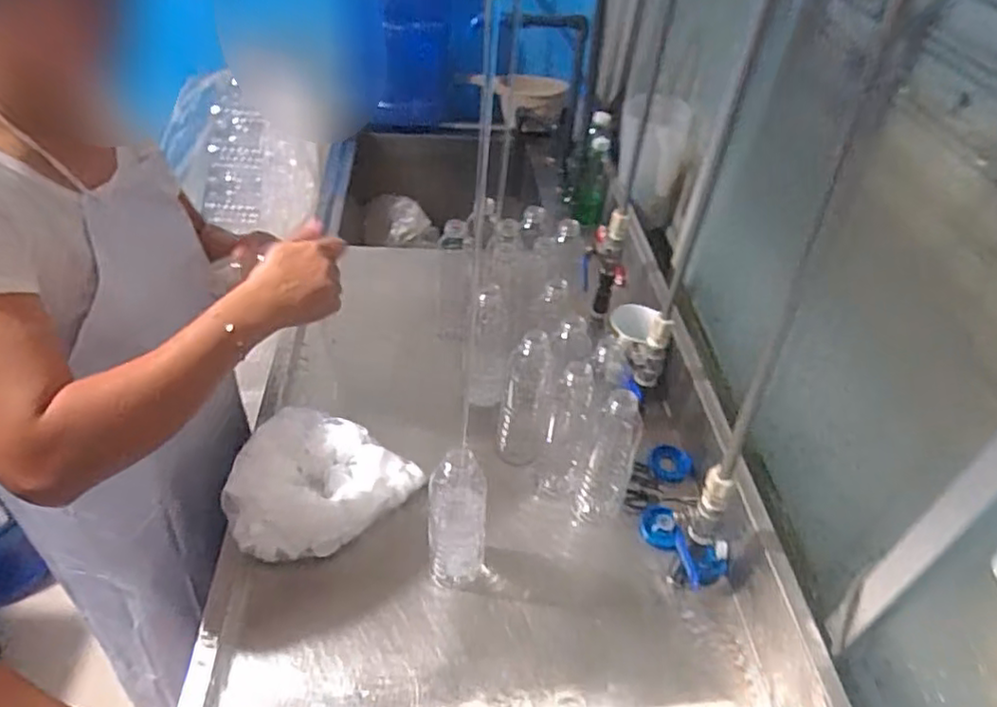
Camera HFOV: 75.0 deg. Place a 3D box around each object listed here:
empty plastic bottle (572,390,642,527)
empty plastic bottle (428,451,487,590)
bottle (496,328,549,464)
[{"bbox_3d":[0.134,0.121,0.771,0.058,0.193,0.063,17,44,11],"label":"empty plastic bottle"},{"bbox_3d":[-0.044,0.180,0.692,0.060,0.197,0.058,2,43,-5],"label":"empty plastic bottle"},{"bbox_3d":[0.034,0.056,0.837,0.060,0.199,0.063,9,43,2],"label":"bottle"}]

